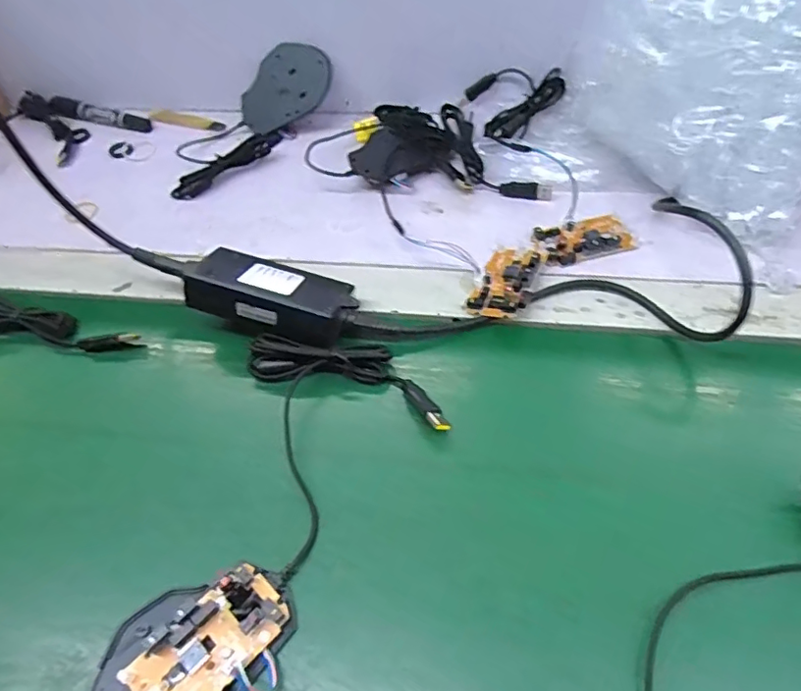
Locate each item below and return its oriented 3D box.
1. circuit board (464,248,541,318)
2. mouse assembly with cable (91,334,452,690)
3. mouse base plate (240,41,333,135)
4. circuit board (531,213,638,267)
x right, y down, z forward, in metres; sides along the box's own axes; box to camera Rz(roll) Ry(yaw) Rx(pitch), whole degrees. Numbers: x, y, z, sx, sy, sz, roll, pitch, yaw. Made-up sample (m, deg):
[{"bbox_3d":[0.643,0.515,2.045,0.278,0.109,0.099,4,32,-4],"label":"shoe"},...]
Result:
[{"bbox_3d":[0.082,-0.052,0.436,0.043,0.020,0.074,17,56,18],"label":"circuit board"},{"bbox_3d":[-0.066,0.102,0.331,0.139,0.022,0.259,10,54,13],"label":"mouse assembly with cable"},{"bbox_3d":[-0.122,-0.268,0.594,0.109,0.015,0.068,-38,95,20],"label":"mouse base plate"},{"bbox_3d":[0.148,-0.088,0.463,0.079,0.010,0.045,-14,52,-4],"label":"circuit board"}]

